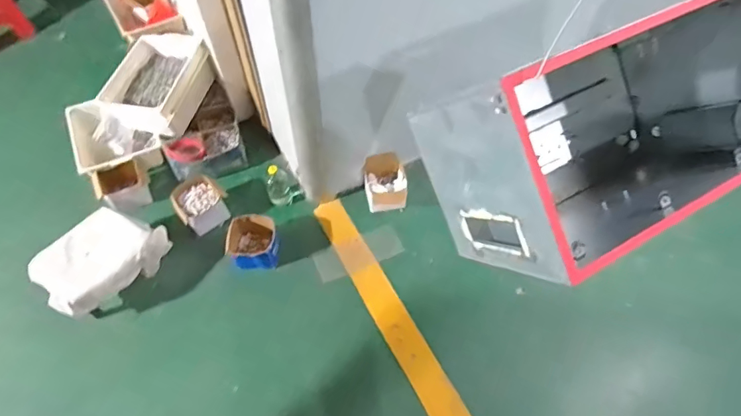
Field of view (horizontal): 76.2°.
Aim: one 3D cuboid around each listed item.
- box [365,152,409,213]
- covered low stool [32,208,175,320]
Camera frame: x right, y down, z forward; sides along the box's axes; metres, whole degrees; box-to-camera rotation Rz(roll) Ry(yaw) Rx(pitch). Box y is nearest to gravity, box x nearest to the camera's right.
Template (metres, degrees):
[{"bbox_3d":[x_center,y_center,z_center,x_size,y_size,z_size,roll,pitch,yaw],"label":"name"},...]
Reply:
[{"bbox_3d":[0.053,-0.081,1.660,0.151,0.137,0.176,-2,57,-1],"label":"box"},{"bbox_3d":[-0.822,0.151,1.449,0.244,0.201,0.350,34,63,20],"label":"covered low stool"}]

